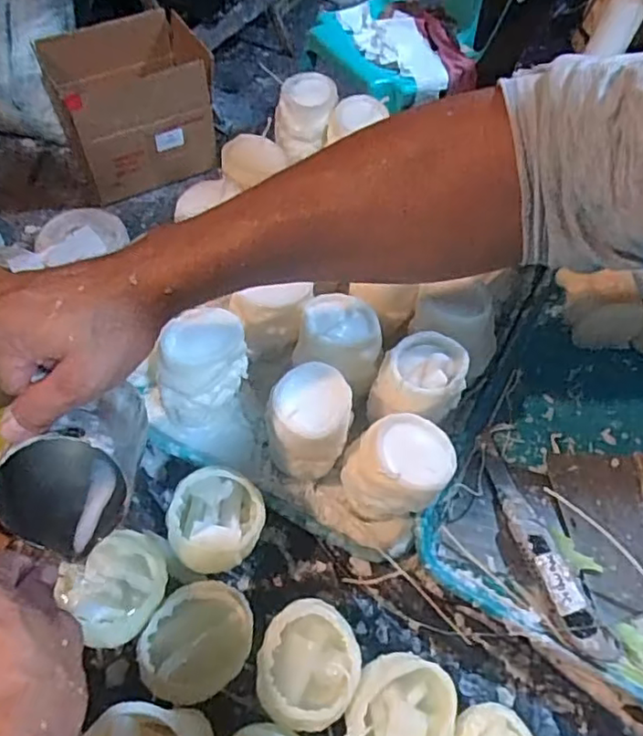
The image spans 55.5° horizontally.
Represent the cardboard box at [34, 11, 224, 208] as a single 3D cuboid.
[{"bbox_3d":[-0.473,-0.677,1.609,0.407,0.285,0.270,-20,62,-16],"label":"cardboard box"}]

